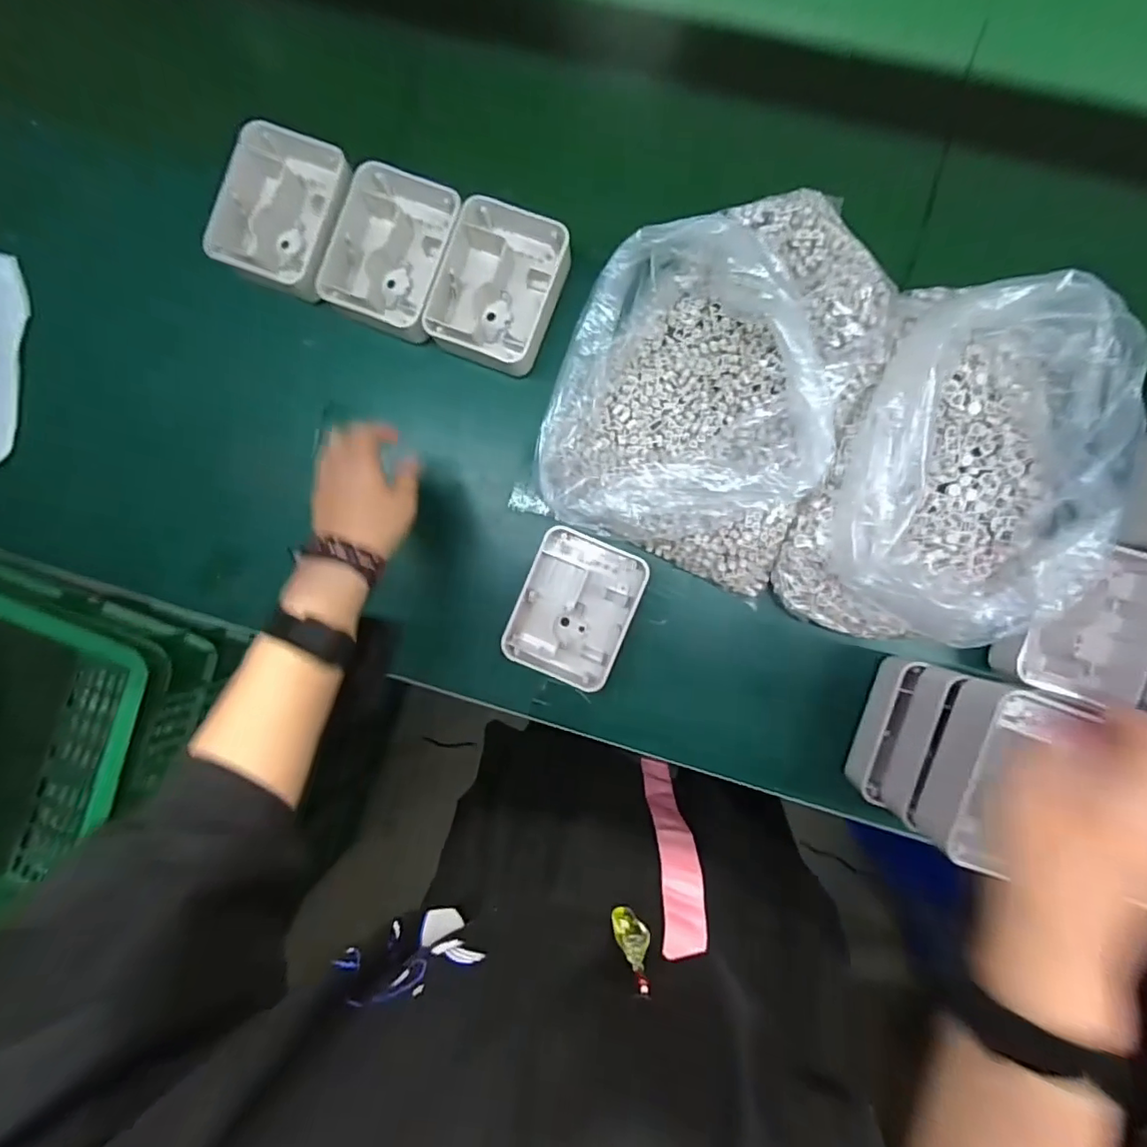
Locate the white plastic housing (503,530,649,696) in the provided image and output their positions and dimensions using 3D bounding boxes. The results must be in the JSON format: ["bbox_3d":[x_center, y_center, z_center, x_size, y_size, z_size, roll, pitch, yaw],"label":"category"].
[{"bbox_3d":[0.003,0.031,0.502,0.102,0.039,0.128,21,92,4],"label":"white plastic housing"}]

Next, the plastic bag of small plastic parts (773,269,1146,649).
[{"bbox_3d":[0.323,-0.072,0.438,0.224,0.097,0.292,21,92,4],"label":"plastic bag of small plastic parts"}]

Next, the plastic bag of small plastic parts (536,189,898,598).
[{"bbox_3d":[0.117,-0.164,0.437,0.233,0.101,0.313,23,93,4],"label":"plastic bag of small plastic parts"}]

